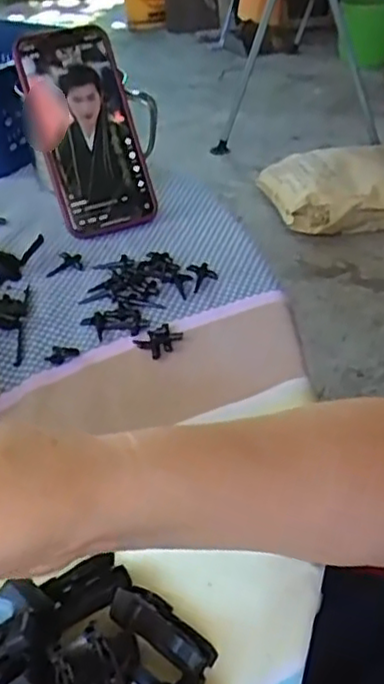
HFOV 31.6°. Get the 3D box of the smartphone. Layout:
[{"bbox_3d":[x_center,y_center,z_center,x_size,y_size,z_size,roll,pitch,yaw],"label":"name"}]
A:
[{"bbox_3d":[-0.083,-0.168,0.536,0.076,0.160,0.017,-17,4,-17],"label":"smartphone"}]

